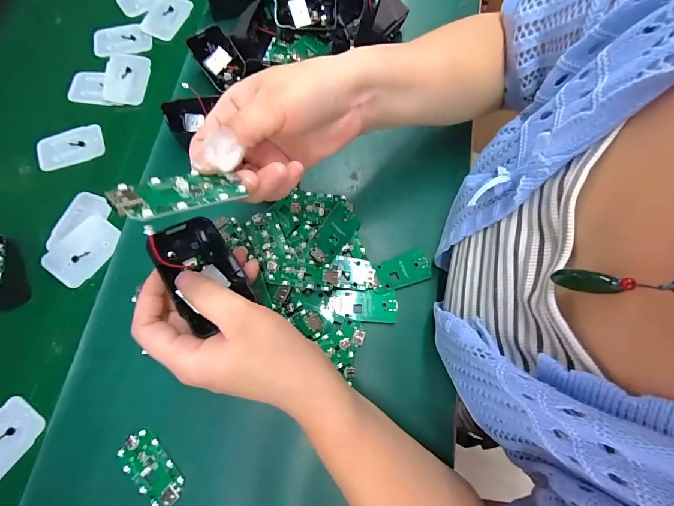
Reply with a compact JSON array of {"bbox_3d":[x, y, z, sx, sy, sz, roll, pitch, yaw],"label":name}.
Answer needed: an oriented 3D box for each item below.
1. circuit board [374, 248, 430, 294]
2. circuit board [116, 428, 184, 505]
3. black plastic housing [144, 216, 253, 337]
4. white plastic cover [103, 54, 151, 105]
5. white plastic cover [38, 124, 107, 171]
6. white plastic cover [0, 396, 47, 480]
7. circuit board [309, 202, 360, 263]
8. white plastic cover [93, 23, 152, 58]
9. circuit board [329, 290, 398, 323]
[{"bbox_3d":[0.062,0.017,0.334,0.057,0.005,0.031,-17,75,-6],"label":"circuit board"},{"bbox_3d":[-0.154,0.180,0.283,0.063,0.004,0.031,44,73,10],"label":"circuit board"},{"bbox_3d":[-0.088,0.010,0.218,0.047,0.010,0.077,-23,71,-46],"label":"black plastic housing"},{"bbox_3d":[-0.250,-0.206,0.403,0.047,0.009,0.072,-2,74,-1],"label":"white plastic cover"},{"bbox_3d":[-0.294,-0.116,0.374,0.067,0.006,0.042,-20,75,-6],"label":"white plastic cover"},{"bbox_3d":[-0.290,0.165,0.292,0.044,0.009,0.068,33,76,8],"label":"white plastic cover"},{"bbox_3d":[-0.001,-0.020,0.336,0.032,0.007,0.067,38,67,-11],"label":"circuit board"},{"bbox_3d":[-0.265,-0.262,0.417,0.067,0.006,0.041,-10,74,-4],"label":"white plastic cover"},{"bbox_3d":[0.025,0.050,0.322,0.062,0.004,0.028,3,74,0],"label":"circuit board"}]

